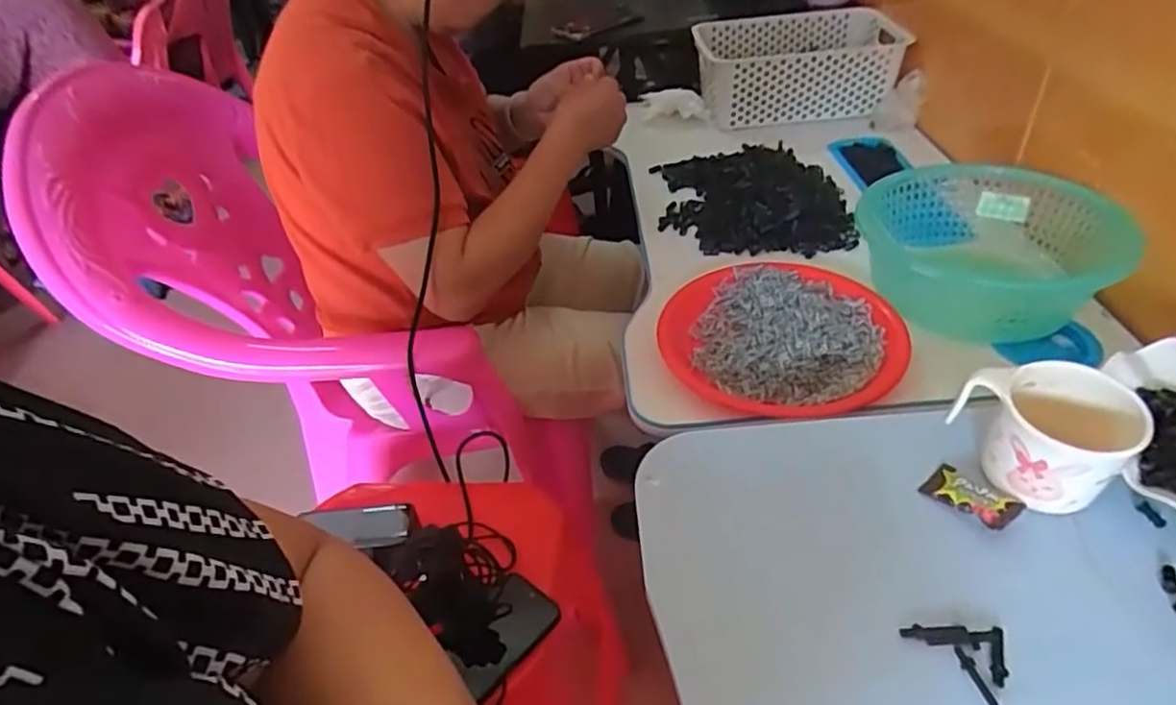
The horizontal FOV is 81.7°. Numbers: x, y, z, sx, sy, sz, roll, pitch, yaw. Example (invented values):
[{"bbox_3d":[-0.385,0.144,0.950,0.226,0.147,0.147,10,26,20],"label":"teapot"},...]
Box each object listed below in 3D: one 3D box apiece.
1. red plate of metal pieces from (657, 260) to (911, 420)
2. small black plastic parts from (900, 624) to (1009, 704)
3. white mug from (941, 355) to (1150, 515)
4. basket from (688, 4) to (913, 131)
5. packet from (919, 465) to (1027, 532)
[{"bbox_3d":[0.188,-0.018,0.663,0.212,0.033,0.225,-4,40,4],"label":"red plate of metal pieces"},{"bbox_3d":[0.211,0.163,0.377,0.041,0.005,0.054,-28,45,-23],"label":"small black plastic parts"},{"bbox_3d":[0.294,0.047,0.438,0.089,0.071,0.092,-4,40,4],"label":"white mug"},{"bbox_3d":[0.327,-0.450,1.079,0.292,0.109,0.213,-8,40,0],"label":"basket"},{"bbox_3d":[0.248,0.091,0.438,0.028,0.015,0.053,-32,46,-26],"label":"packet"}]

